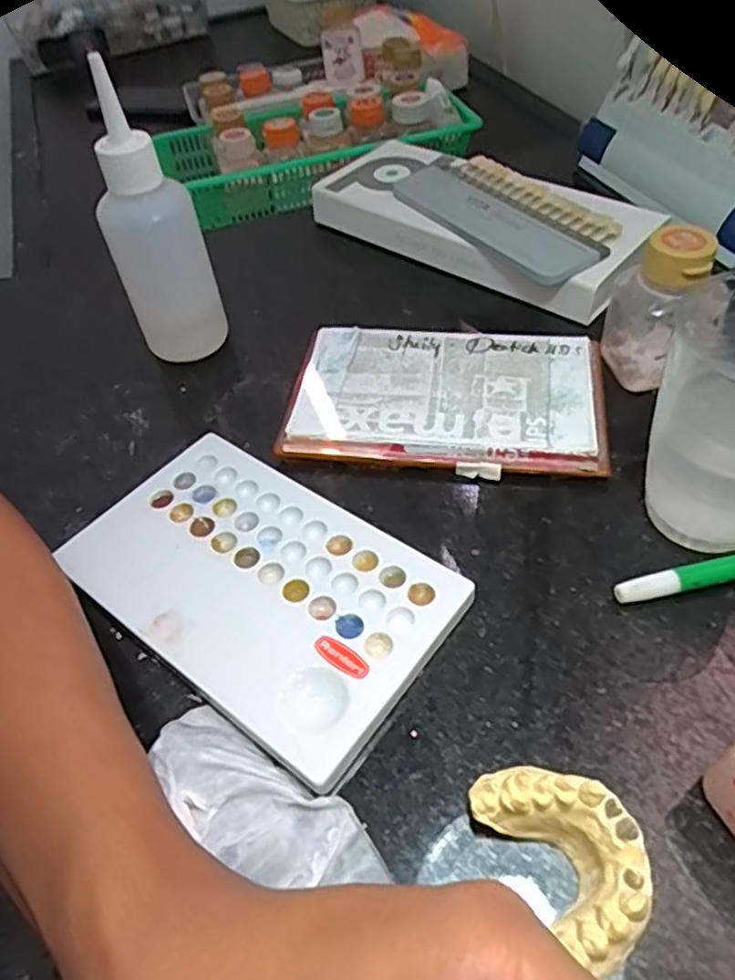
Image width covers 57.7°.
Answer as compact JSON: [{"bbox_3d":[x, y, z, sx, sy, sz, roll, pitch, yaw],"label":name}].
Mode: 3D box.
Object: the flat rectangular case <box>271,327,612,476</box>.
[{"bbox_3d":[0.039,-0.047,0.333,0.150,0.016,0.091,5,49,9],"label":"flat rectangular case"}]

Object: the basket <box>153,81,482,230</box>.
[{"bbox_3d":[-0.053,-0.334,0.637,0.272,0.064,0.147,-19,49,-10],"label":"basket"}]

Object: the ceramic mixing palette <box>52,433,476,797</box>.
[{"bbox_3d":[-0.044,0.036,0.271,0.153,0.012,0.094,30,57,27],"label":"ceramic mixing palette"}]

